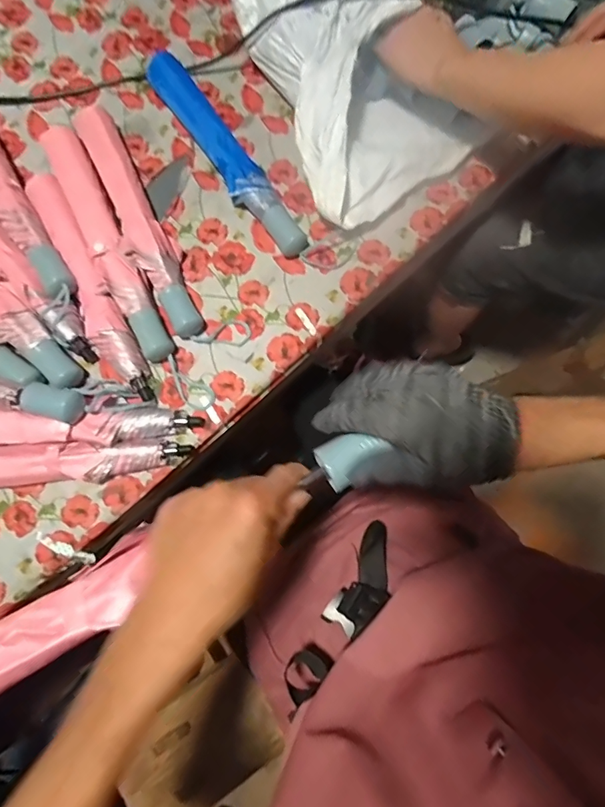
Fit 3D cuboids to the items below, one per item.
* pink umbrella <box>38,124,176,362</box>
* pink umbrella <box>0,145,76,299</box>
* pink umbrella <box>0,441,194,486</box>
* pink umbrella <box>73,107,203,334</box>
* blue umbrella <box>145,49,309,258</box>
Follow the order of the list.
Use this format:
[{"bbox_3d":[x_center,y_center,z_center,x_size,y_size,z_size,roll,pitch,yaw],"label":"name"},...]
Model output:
[{"bbox_3d":[-0.254,-0.208,0.567,0.049,0.045,0.337,-25,81,-3],"label":"pink umbrella"},{"bbox_3d":[-0.383,-0.274,0.566,0.045,0.055,0.339,-33,81,-5],"label":"pink umbrella"},{"bbox_3d":[-0.305,0.073,0.516,0.325,0.047,0.046,-5,80,0],"label":"pink umbrella"},{"bbox_3d":[-0.216,-0.241,0.572,0.056,0.046,0.339,-28,81,-4],"label":"pink umbrella"},{"bbox_3d":[-0.104,-0.336,0.592,0.054,0.042,0.341,-33,81,-5],"label":"blue umbrella"}]

